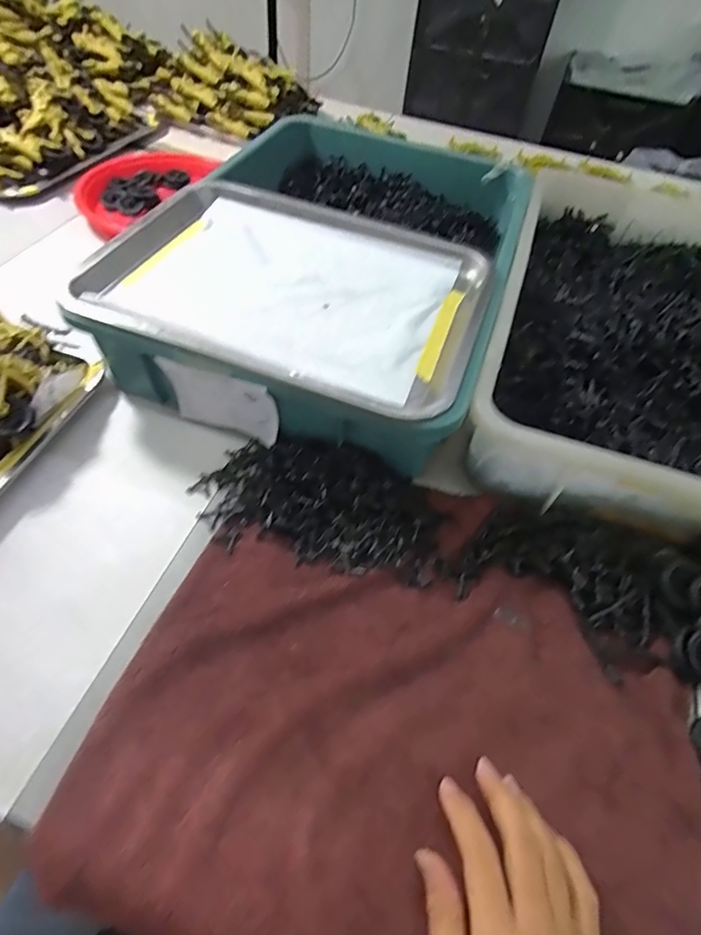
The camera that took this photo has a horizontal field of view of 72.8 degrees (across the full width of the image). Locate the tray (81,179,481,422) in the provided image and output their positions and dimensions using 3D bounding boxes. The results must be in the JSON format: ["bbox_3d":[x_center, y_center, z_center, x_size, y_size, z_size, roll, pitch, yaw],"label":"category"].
[{"bbox_3d":[-0.049,-0.180,0.455,0.348,0.031,0.262,19,53,10],"label":"tray"}]

